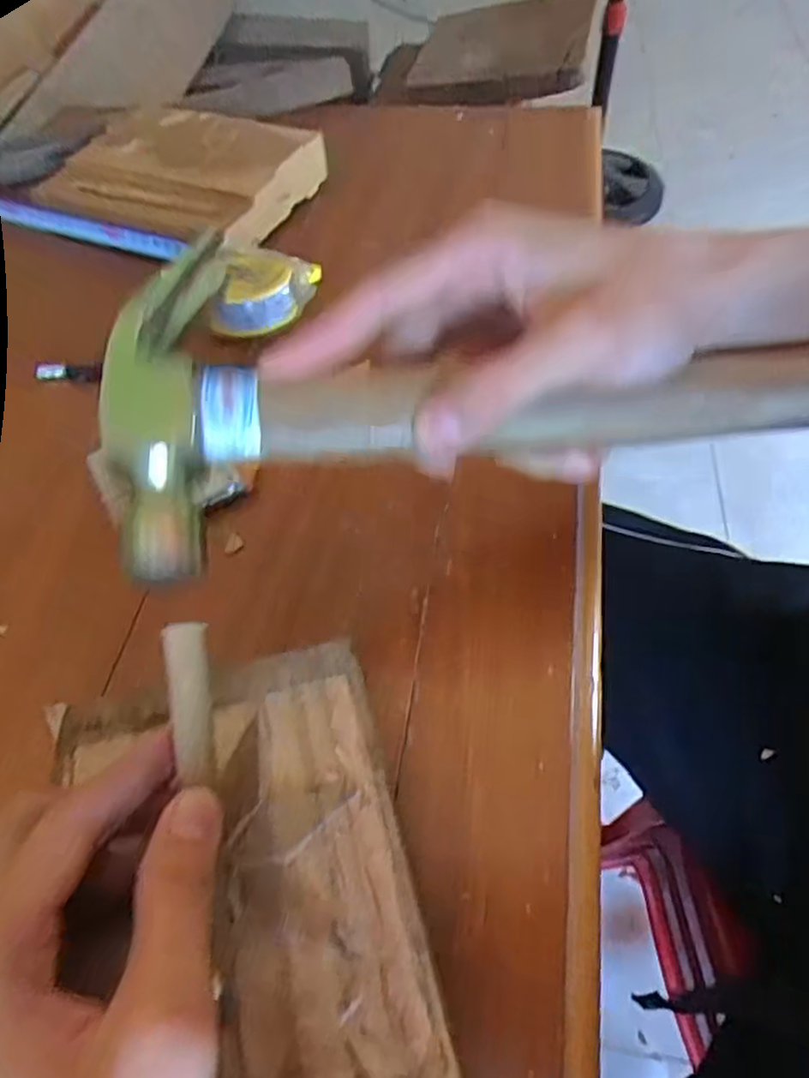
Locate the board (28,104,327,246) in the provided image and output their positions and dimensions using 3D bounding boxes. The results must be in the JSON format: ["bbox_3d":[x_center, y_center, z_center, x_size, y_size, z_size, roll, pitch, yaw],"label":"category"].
[{"bbox_3d":[-0.164,-0.261,0.485,0.180,0.038,0.128,16,58,15],"label":"board"}]

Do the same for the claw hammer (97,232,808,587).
[{"bbox_3d":[0.054,-0.051,0.232,0.295,0.033,0.113,-3,55,-5],"label":"claw hammer"}]

